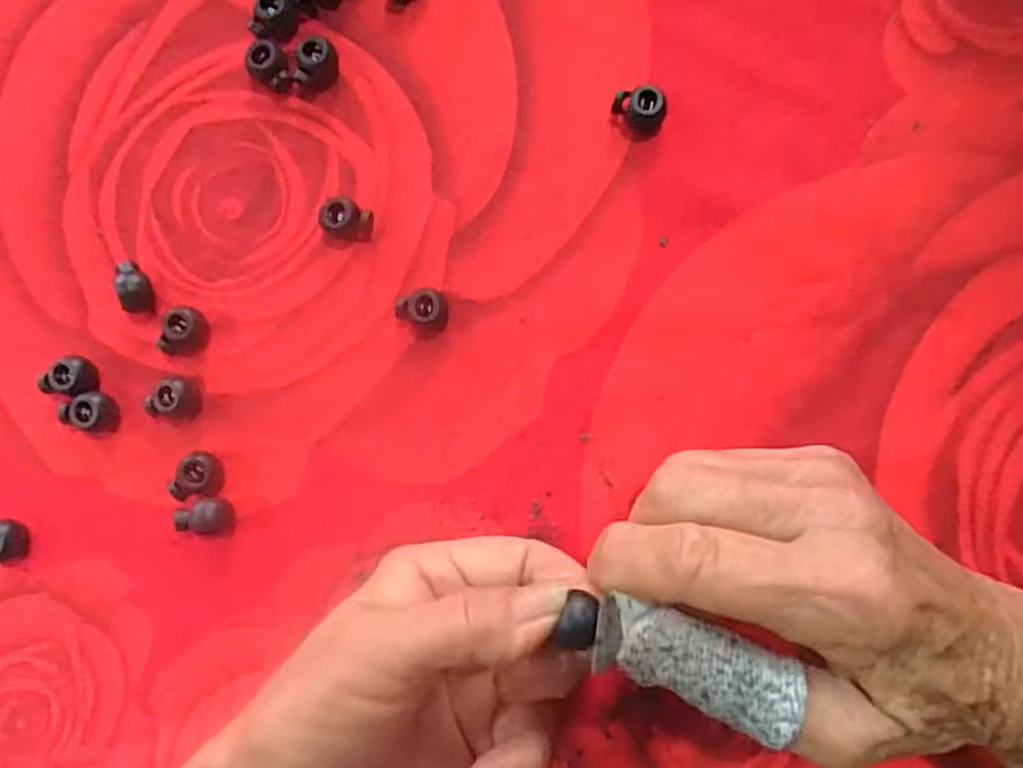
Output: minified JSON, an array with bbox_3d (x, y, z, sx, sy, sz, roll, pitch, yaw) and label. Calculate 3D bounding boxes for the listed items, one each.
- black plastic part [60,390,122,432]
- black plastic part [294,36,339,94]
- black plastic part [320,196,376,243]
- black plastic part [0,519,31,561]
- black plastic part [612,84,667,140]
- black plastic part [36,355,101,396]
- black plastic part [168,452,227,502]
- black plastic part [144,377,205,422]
[{"bbox_3d":[-0.160,0.010,0.257,0.018,0.011,0.015,2,87,3],"label":"black plastic part"},{"bbox_3d":[-0.075,-0.123,0.260,0.012,0.012,0.018,16,87,4],"label":"black plastic part"},{"bbox_3d":[-0.062,-0.061,0.256,0.016,0.013,0.014,27,88,4],"label":"black plastic part"},{"bbox_3d":[-0.193,0.059,0.255,0.016,0.011,0.015,0,86,3],"label":"black plastic part"},{"bbox_3d":[0.047,-0.101,0.249,0.019,0.011,0.015,42,89,5],"label":"black plastic part"},{"bbox_3d":[-0.169,-0.003,0.258,0.018,0.011,0.015,2,87,3],"label":"black plastic part"},{"bbox_3d":[-0.118,0.034,0.253,0.016,0.013,0.017,-8,86,2],"label":"black plastic part"},{"bbox_3d":[-0.126,0.006,0.255,0.014,0.012,0.017,32,89,4],"label":"black plastic part"}]

